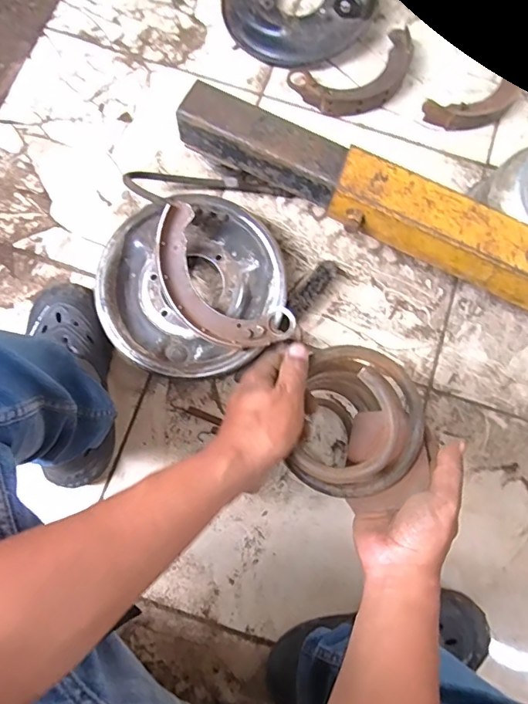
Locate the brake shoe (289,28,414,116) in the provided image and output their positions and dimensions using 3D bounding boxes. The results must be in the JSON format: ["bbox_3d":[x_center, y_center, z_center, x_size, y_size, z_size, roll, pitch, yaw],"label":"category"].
[{"bbox_3d":[0.160,-0.469,0.817,0.214,0.034,0.116,-21,80,-5],"label":"brake shoe"}]

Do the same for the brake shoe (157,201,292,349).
[{"bbox_3d":[-0.077,-0.091,0.654,0.107,0.038,0.227,-42,87,-8],"label":"brake shoe"}]

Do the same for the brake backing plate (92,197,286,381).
[{"bbox_3d":[-0.110,-0.095,0.711,0.261,0.069,0.259,0,79,-1],"label":"brake backing plate"}]

